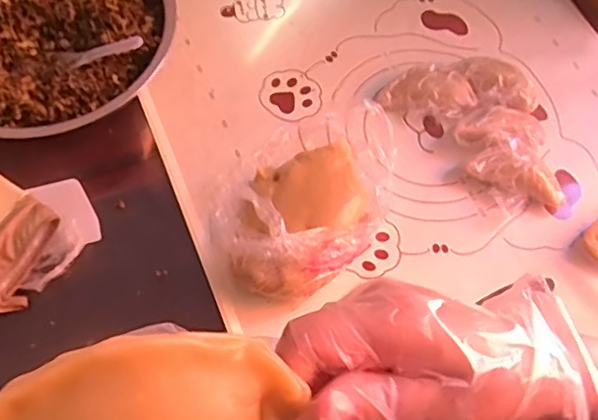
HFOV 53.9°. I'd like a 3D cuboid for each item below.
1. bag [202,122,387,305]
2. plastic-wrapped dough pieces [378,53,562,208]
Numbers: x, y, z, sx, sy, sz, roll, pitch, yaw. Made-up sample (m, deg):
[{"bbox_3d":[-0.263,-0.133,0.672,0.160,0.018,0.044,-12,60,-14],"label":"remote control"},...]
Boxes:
[{"bbox_3d":[0.012,-0.028,0.709,0.265,0.124,0.193,-40,72,-20],"label":"bag"},{"bbox_3d":[0.269,-0.124,0.820,0.180,0.041,0.281,-39,72,-20],"label":"plastic-wrapped dough pieces"}]

